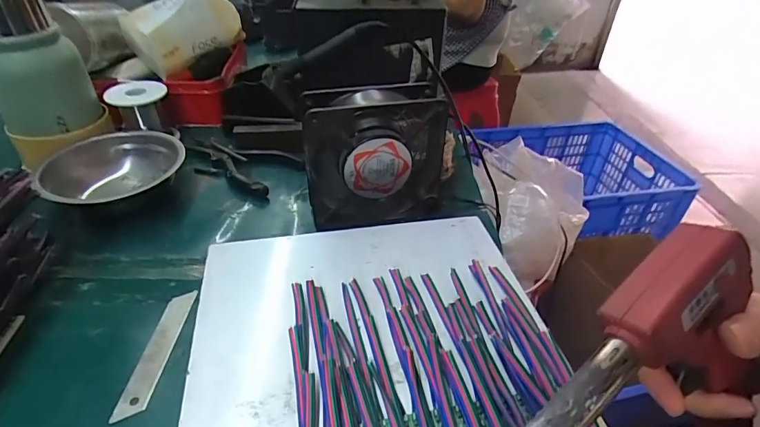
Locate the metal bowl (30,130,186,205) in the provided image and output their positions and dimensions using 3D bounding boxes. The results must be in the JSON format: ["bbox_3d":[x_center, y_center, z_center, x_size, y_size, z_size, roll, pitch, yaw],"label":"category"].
[{"bbox_3d":[-0.267,-0.042,0.428,0.124,0.044,0.124,3,37,-2],"label":"metal bowl"}]

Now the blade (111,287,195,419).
[{"bbox_3d":[-0.152,0.093,0.294,0.017,0.004,0.097,9,40,-5],"label":"blade"}]

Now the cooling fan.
[{"bbox_3d":[-0.005,-0.051,0.390,0.127,0.120,0.044,-5,38,-14],"label":"cooling fan"}]

